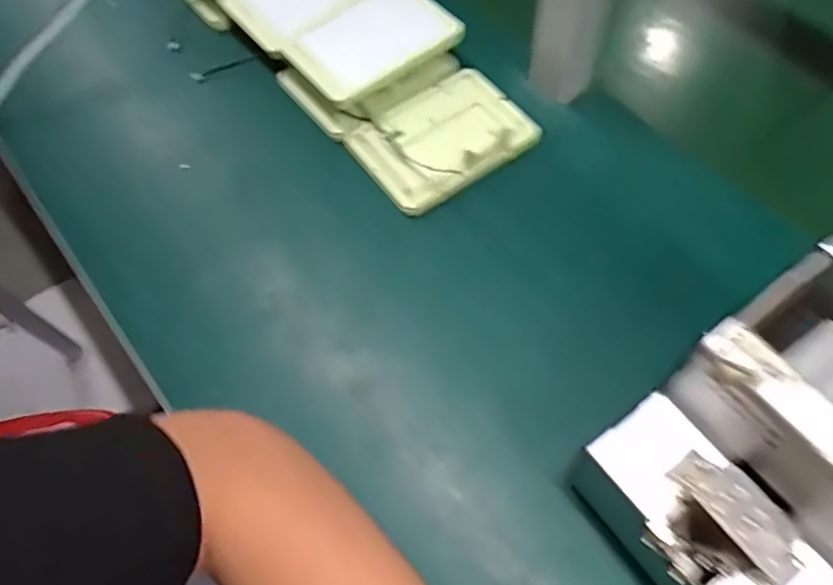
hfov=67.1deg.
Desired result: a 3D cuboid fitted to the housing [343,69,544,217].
[{"bbox_3d":[0.025,-0.136,0.529,0.146,0.022,0.104,-32,63,-14],"label":"housing"}]

